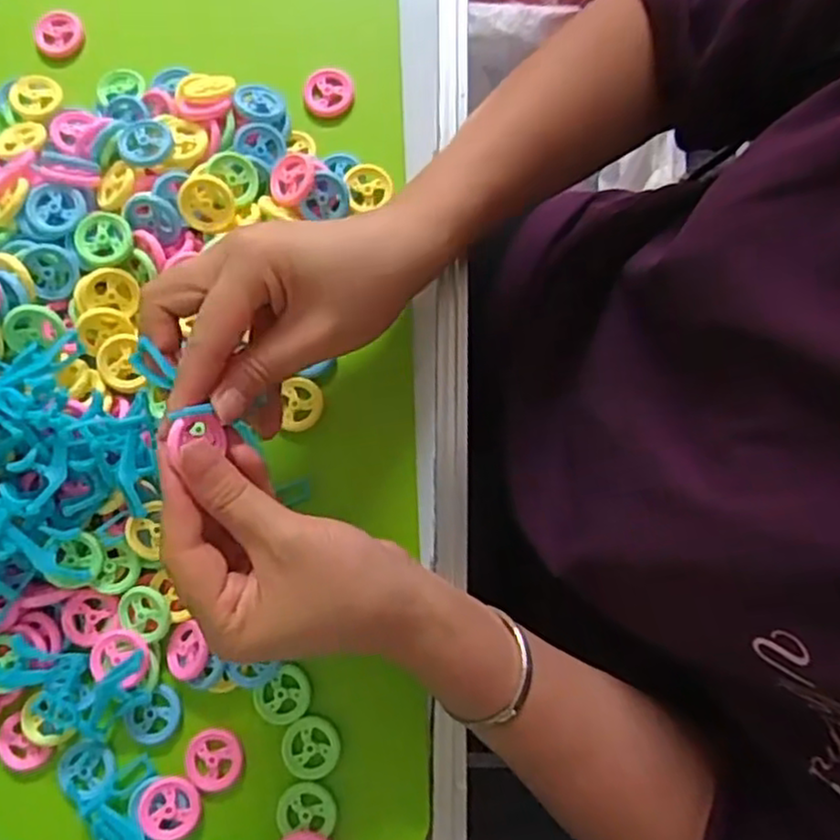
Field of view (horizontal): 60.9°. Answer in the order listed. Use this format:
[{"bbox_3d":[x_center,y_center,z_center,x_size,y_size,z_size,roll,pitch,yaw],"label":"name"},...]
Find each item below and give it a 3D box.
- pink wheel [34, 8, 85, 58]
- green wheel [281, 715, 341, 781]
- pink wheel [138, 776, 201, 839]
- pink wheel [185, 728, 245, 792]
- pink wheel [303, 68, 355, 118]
[{"bbox_3d":[-0.225,-0.241,0.446,0.029,0.009,0.027,-1,80,4],"label":"pink wheel"},{"bbox_3d":[-0.056,0.168,0.365,0.029,0.004,0.029,-1,80,4],"label":"green wheel"},{"bbox_3d":[-0.126,0.196,0.360,0.029,0.007,0.029,-1,80,4],"label":"pink wheel"},{"bbox_3d":[-0.106,0.174,0.365,0.029,0.004,0.030,-1,80,4],"label":"pink wheel"},{"bbox_3d":[-0.055,-0.198,0.433,0.030,0.009,0.028,-1,80,4],"label":"pink wheel"}]

